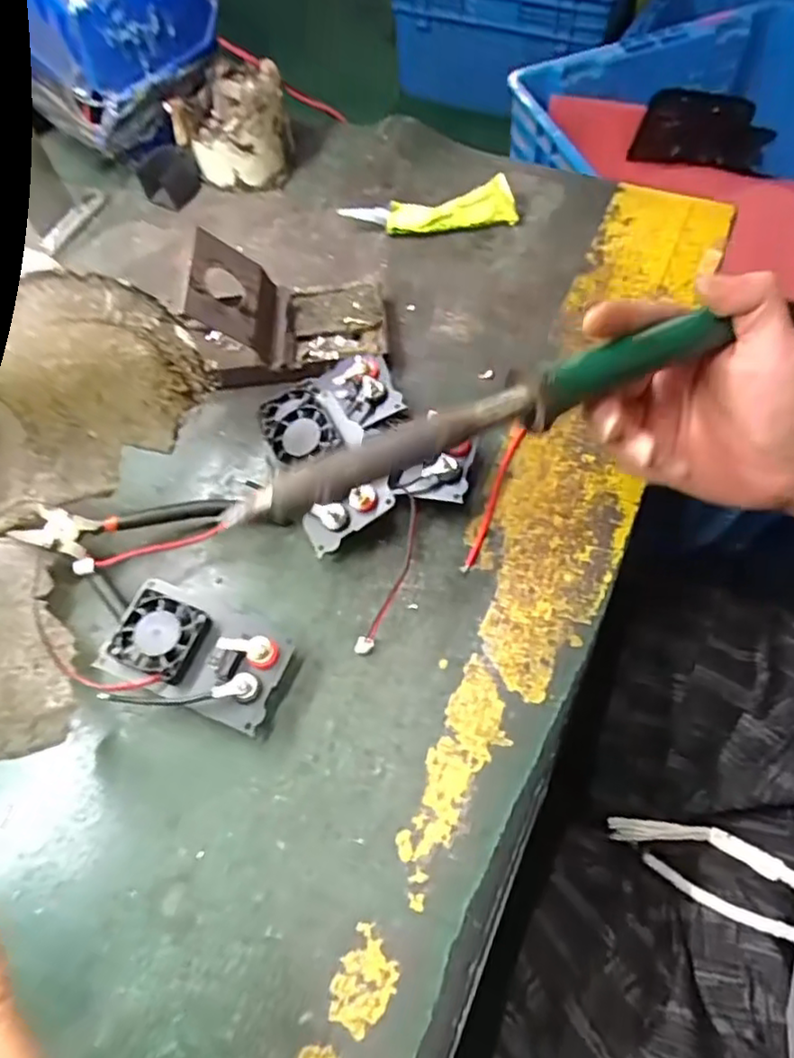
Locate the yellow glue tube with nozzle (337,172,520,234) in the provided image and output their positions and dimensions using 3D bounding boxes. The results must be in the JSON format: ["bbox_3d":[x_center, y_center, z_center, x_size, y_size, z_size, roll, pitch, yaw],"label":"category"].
[{"bbox_3d":[0.027,-0.243,0.505,0.131,0.027,0.027,-6,62,0],"label":"yellow glue tube with nozzle"}]

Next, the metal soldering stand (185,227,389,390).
[{"bbox_3d":[-0.070,-0.146,0.434,0.122,0.079,0.080,-6,62,0],"label":"metal soldering stand"}]

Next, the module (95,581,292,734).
[{"bbox_3d":[-0.103,0.067,0.350,0.089,0.033,0.053,20,65,13],"label":"module"}]

